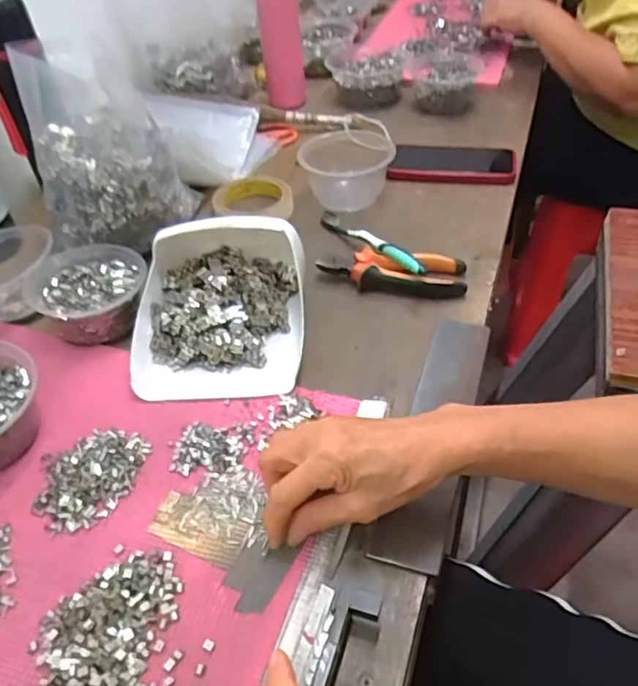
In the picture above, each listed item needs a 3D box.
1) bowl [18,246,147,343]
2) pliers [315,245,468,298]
[{"bbox_3d":[-0.231,-0.053,0.583,0.108,0.045,0.134,-32,51,-25],"label":"bowl"},{"bbox_3d":[0.076,-0.074,0.605,0.148,0.024,0.056,5,45,9],"label":"pliers"}]

